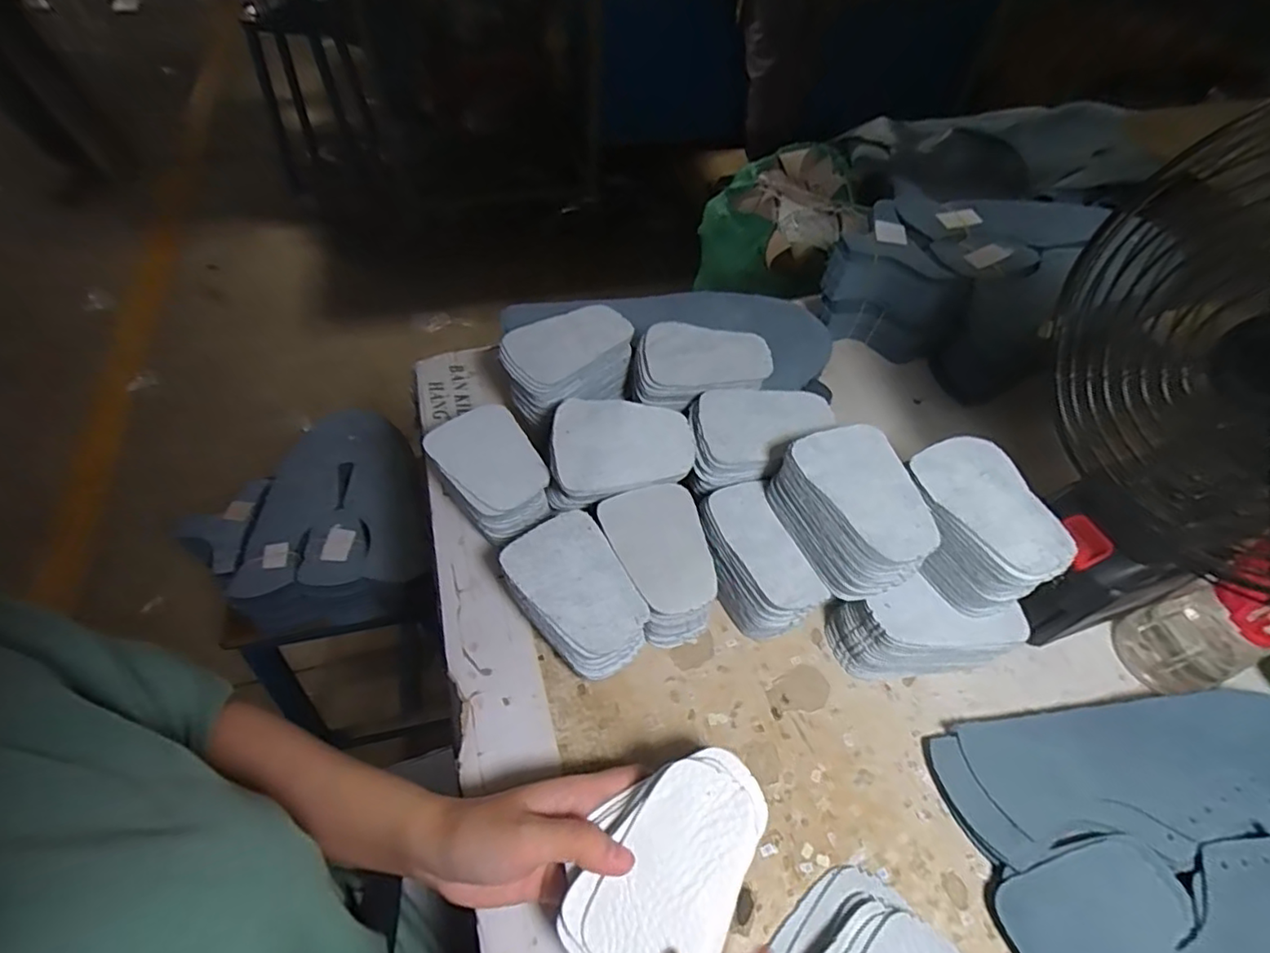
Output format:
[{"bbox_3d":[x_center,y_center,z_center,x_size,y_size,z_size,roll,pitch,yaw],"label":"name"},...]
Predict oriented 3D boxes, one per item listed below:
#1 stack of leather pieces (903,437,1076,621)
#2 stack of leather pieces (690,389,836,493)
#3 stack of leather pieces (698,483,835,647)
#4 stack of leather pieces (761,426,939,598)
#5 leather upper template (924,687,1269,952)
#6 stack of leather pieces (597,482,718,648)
[{"bbox_3d":[0.210,0.033,0.375,0.065,0.059,0.099,-11,55,-11],"label":"stack of leather pieces"},{"bbox_3d":[0.090,-0.029,0.434,0.100,0.042,0.067,-4,54,-7],"label":"stack of leather pieces"},{"bbox_3d":[0.080,0.062,0.411,0.050,0.063,0.096,-17,56,-16],"label":"stack of leather pieces"},{"bbox_3d":[0.141,0.023,0.377,0.066,0.055,0.098,-22,58,-19],"label":"stack of leather pieces"},{"bbox_3d":[0.320,0.208,0.339,0.254,0.038,0.197,-17,56,-16],"label":"leather upper template"},{"bbox_3d":[0.018,0.061,0.411,0.063,0.054,0.095,-16,56,-15],"label":"stack of leather pieces"}]

